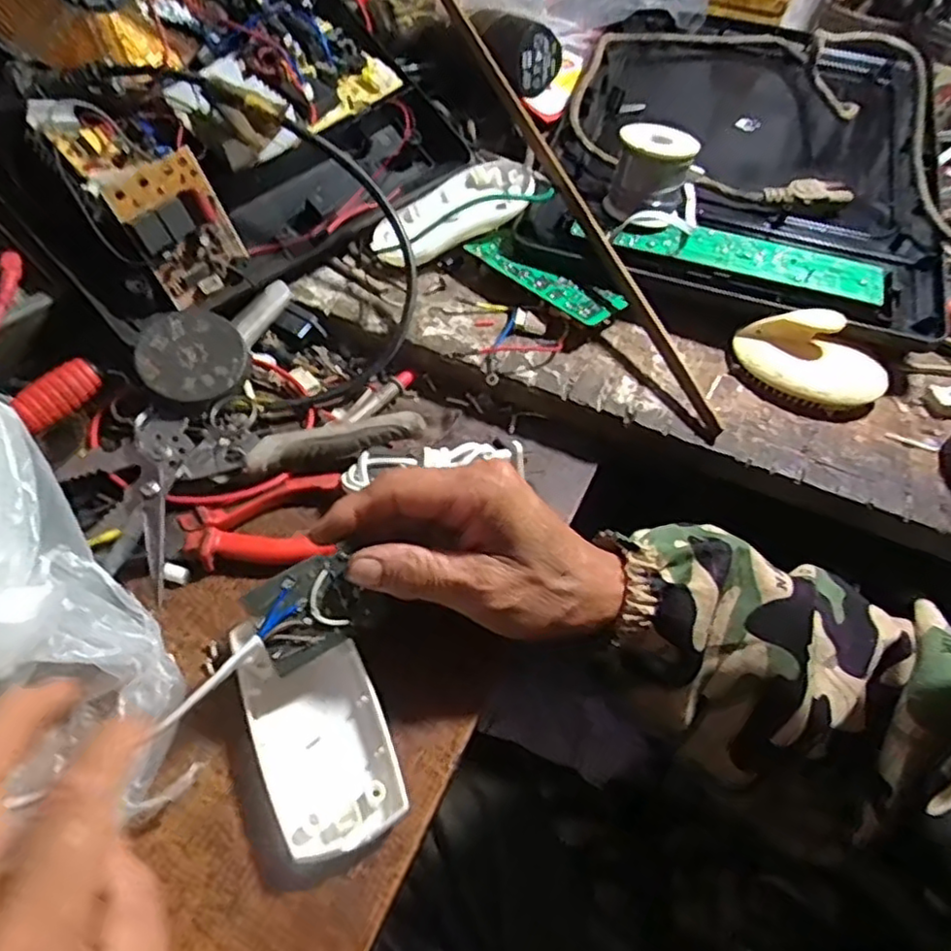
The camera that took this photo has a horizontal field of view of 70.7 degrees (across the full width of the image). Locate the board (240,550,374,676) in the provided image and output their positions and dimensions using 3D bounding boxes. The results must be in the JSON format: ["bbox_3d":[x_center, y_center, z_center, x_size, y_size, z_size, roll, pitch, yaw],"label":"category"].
[{"bbox_3d":[-0.072,0.059,0.295,0.047,0.006,0.041,-30,105,-29],"label":"board"}]

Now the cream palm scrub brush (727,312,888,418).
[{"bbox_3d":[0.212,-0.076,0.421,0.093,0.037,0.063,35,58,20],"label":"cream palm scrub brush"}]

